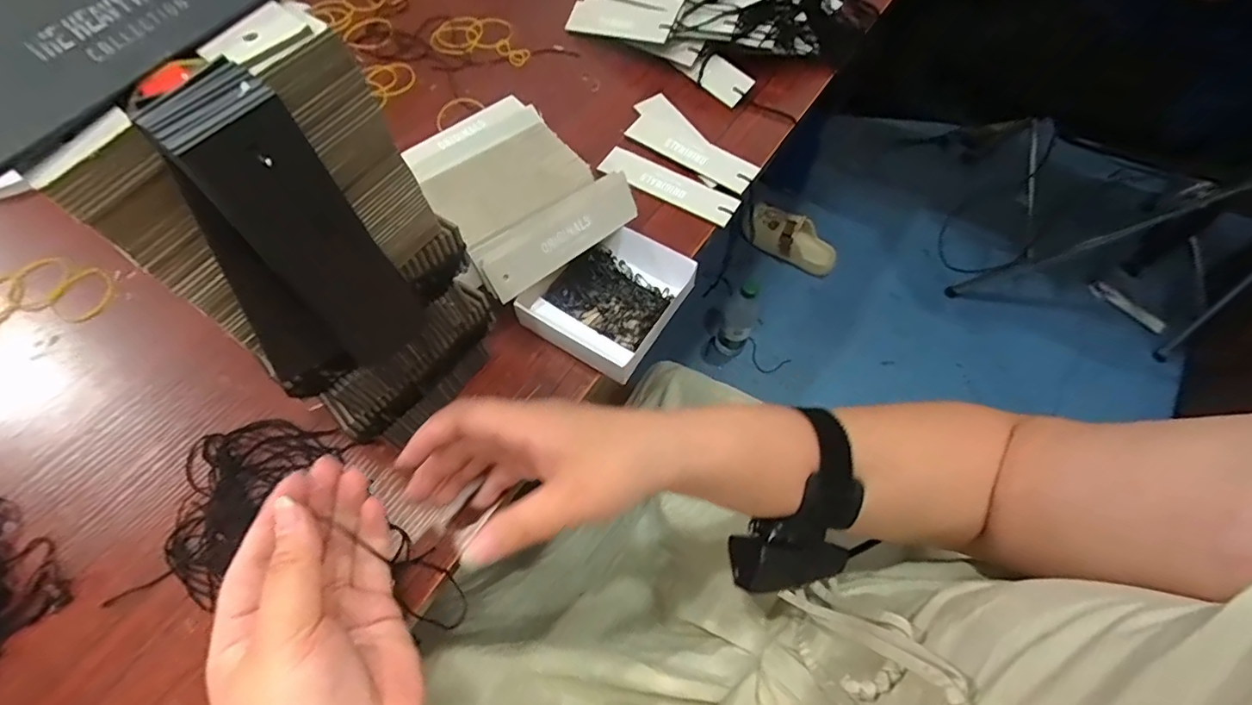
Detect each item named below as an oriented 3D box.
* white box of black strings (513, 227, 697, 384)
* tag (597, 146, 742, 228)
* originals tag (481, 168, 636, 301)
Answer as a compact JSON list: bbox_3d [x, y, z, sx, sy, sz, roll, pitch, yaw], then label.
[{"bbox_3d":[-0.016,-0.042,0.414,0.102,0.027,0.108,27,64,13],"label":"white box of black strings"},{"bbox_3d":[0.036,-0.147,0.485,0.127,0.005,0.033,29,71,15],"label":"tag"},{"bbox_3d":[-0.046,-0.086,0.402,0.125,0.037,0.006,-39,24,-18],"label":"originals tag"}]

